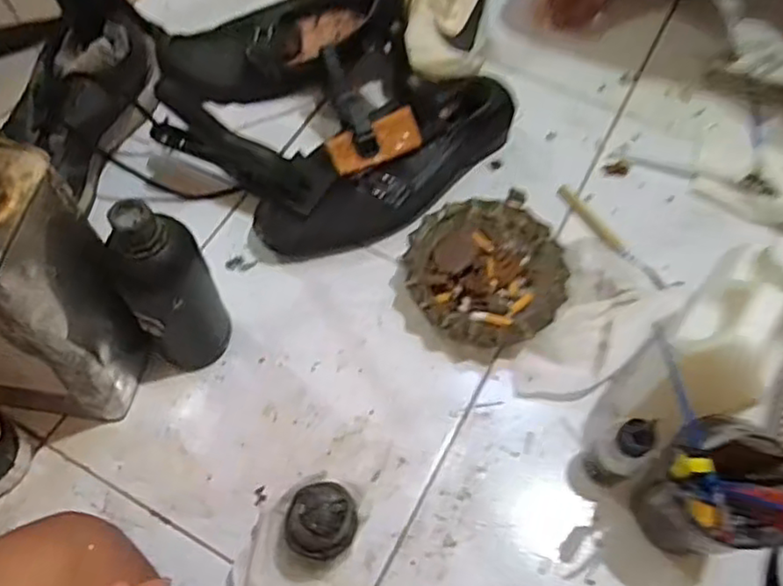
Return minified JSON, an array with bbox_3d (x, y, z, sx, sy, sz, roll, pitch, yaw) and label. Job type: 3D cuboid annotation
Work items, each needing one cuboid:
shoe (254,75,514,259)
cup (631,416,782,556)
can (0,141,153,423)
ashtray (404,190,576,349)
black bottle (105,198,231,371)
[{"bbox_3d":[0.003,-0.122,0.641,0.282,0.076,0.087,-39,69,-19],"label":"shoe"},{"bbox_3d":[0.228,0.143,0.469,0.080,0.127,0.073,0,61,-1],"label":"cup"},{"bbox_3d":[-0.278,0.001,0.475,0.150,0.247,0.109,14,62,7],"label":"can"},{"bbox_3d":[0.090,-0.019,0.604,0.148,0.041,0.147,0,61,-1],"label":"ashtray"},{"bbox_3d":[-0.173,0.003,0.512,0.068,0.178,0.054,-28,65,-15],"label":"black bottle"}]

